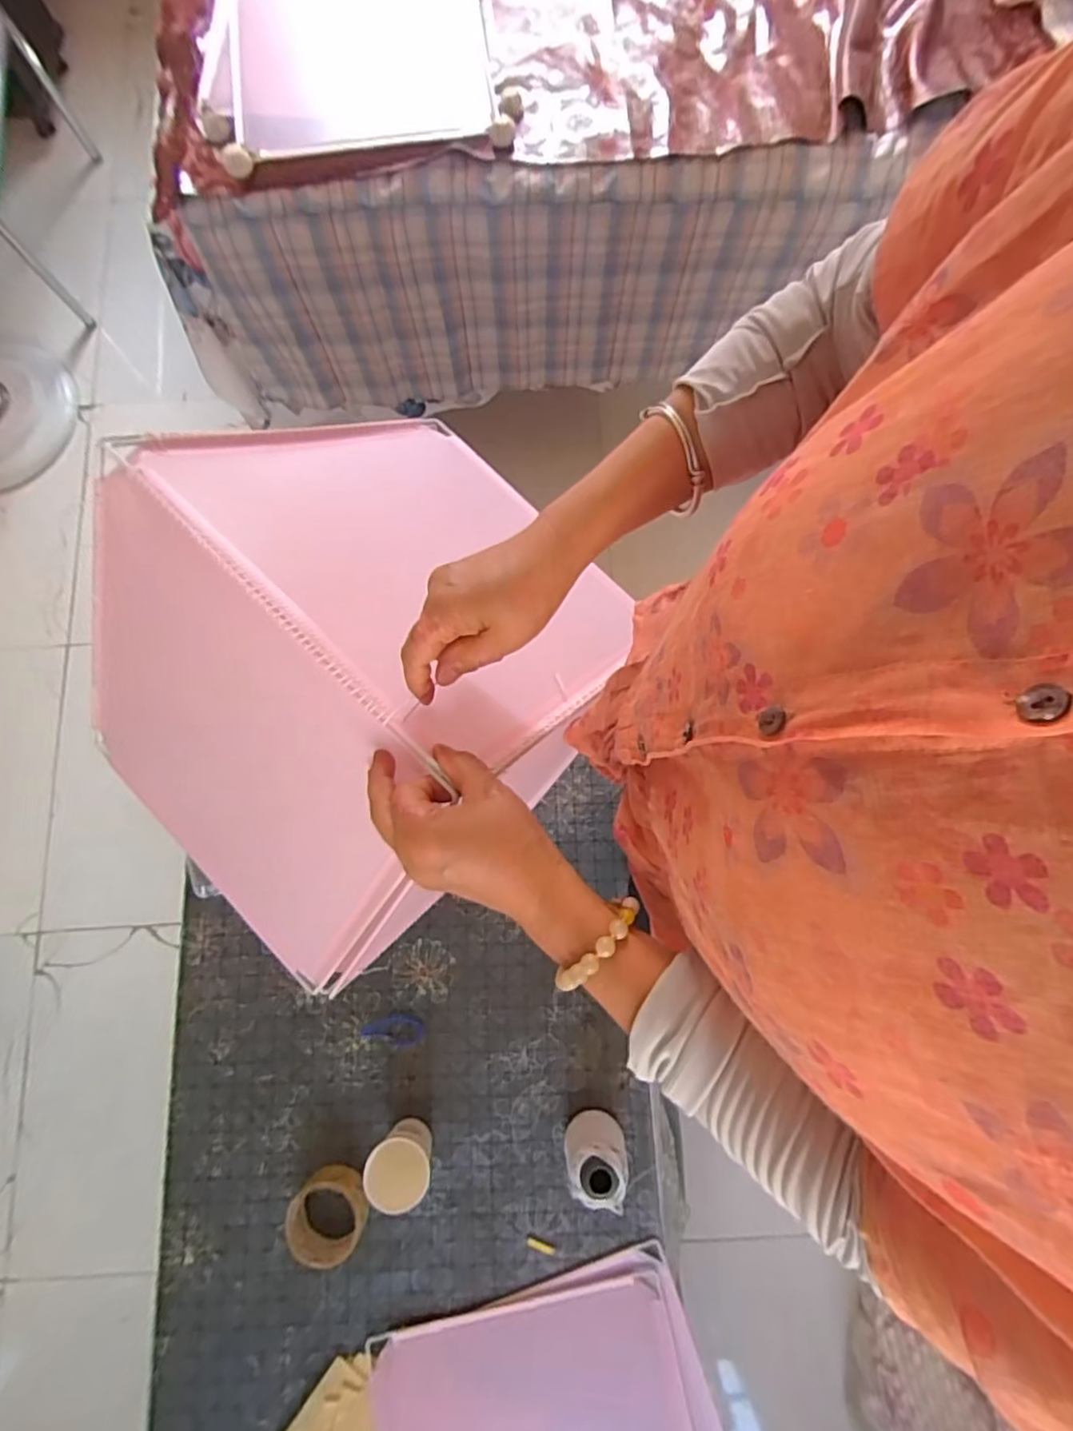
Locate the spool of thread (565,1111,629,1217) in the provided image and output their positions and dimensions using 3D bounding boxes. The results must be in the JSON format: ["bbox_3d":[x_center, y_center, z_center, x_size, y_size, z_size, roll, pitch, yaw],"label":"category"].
[{"bbox_3d":[0.069,0.514,0.718,0.068,0.100,0.069,0,79,1],"label":"spool of thread"}]

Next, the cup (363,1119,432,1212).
[{"bbox_3d":[-0.153,0.512,0.713,0.069,0.083,0.064,0,79,1],"label":"cup"}]

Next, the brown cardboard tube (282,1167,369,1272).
[{"bbox_3d":[-0.251,0.593,0.736,0.094,0.040,0.087,0,79,1],"label":"brown cardboard tube"}]

